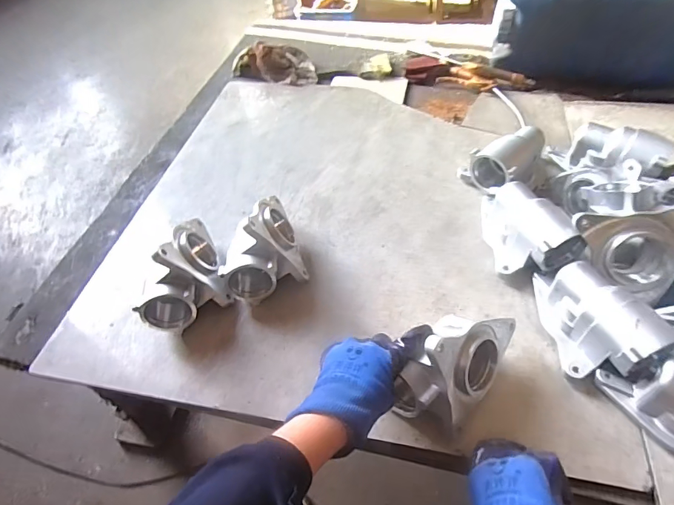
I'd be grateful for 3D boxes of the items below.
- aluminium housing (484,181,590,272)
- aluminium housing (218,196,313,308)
[{"bbox_3d":[0.288,-0.043,0.635,0.102,0.095,0.166,-4,51,1],"label":"aluminium housing"},{"bbox_3d":[-0.120,-0.019,0.635,0.120,0.108,0.169,-16,52,-9],"label":"aluminium housing"}]

